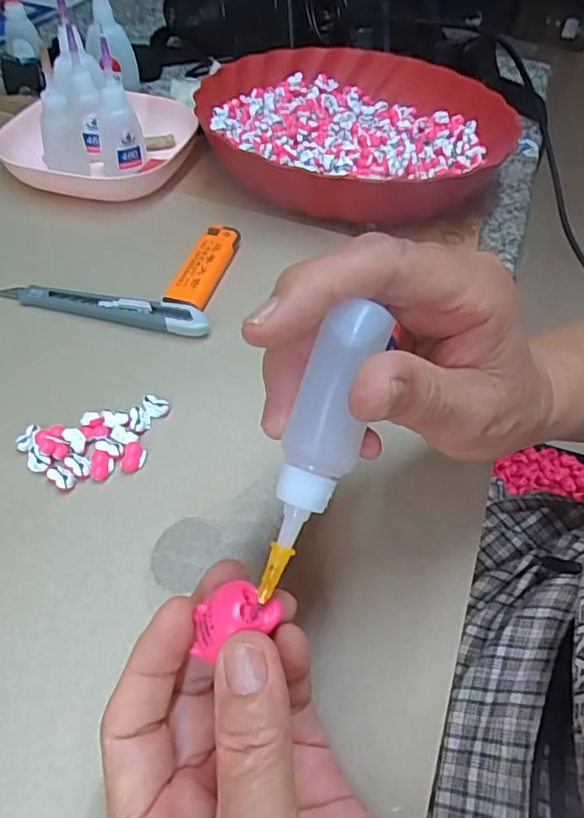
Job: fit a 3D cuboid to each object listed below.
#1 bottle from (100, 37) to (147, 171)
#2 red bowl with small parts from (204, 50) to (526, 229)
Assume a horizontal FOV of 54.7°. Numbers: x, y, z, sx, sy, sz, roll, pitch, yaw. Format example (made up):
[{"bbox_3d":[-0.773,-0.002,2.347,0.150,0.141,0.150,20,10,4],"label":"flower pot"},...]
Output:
[{"bbox_3d":[-0.124,-0.209,0.404,0.026,0.088,0.020,-2,52,-5],"label":"bottle"},{"bbox_3d":[0.054,-0.218,0.448,0.234,0.056,0.240,2,52,-2],"label":"red bowl with small parts"}]

